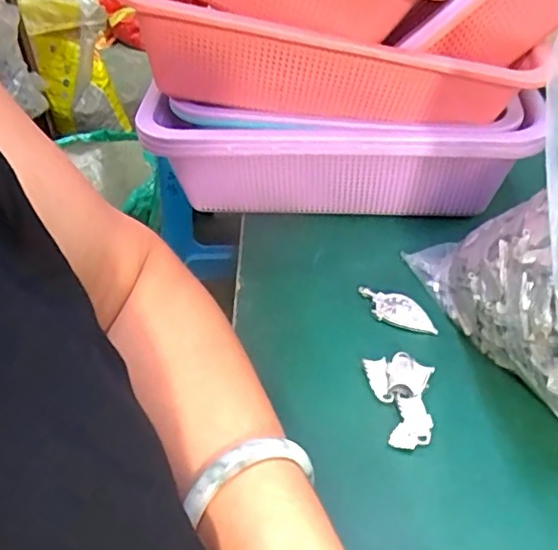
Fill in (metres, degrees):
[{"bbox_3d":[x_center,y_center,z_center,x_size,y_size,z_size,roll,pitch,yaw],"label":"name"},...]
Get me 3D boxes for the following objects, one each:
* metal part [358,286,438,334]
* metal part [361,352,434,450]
[{"bbox_3d":[0.081,0.024,0.400,0.056,0.006,0.025,14,43,18],"label":"metal part"},{"bbox_3d":[0.075,0.072,0.343,0.036,0.009,0.060,-7,41,-6],"label":"metal part"}]

